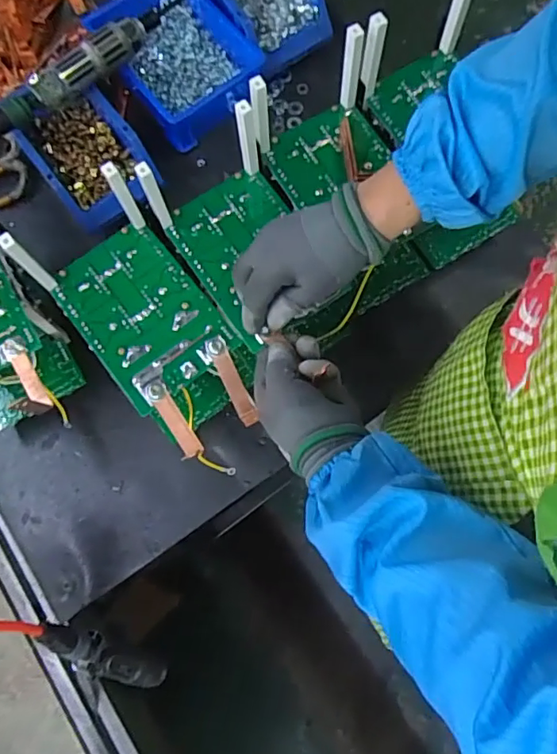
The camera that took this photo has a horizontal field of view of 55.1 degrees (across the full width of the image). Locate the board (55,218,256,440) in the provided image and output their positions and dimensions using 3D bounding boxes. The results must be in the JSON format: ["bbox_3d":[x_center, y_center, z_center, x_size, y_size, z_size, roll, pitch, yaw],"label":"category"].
[{"bbox_3d":[-0.115,-0.045,0.500,0.110,0.024,0.194,-38,78,-8],"label":"board"}]

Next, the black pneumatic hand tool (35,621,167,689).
[{"bbox_3d":[-0.176,0.285,0.542,0.029,0.207,0.025,-40,46,-9],"label":"black pneumatic hand tool"}]

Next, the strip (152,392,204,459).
[{"bbox_3d":[-0.089,0.044,0.472,0.017,0.011,0.060,-34,77,-7],"label":"strip"}]

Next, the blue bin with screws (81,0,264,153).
[{"bbox_3d":[-0.127,-0.408,0.683,0.143,0.069,0.202,-36,78,-8],"label":"blue bin with screws"}]

